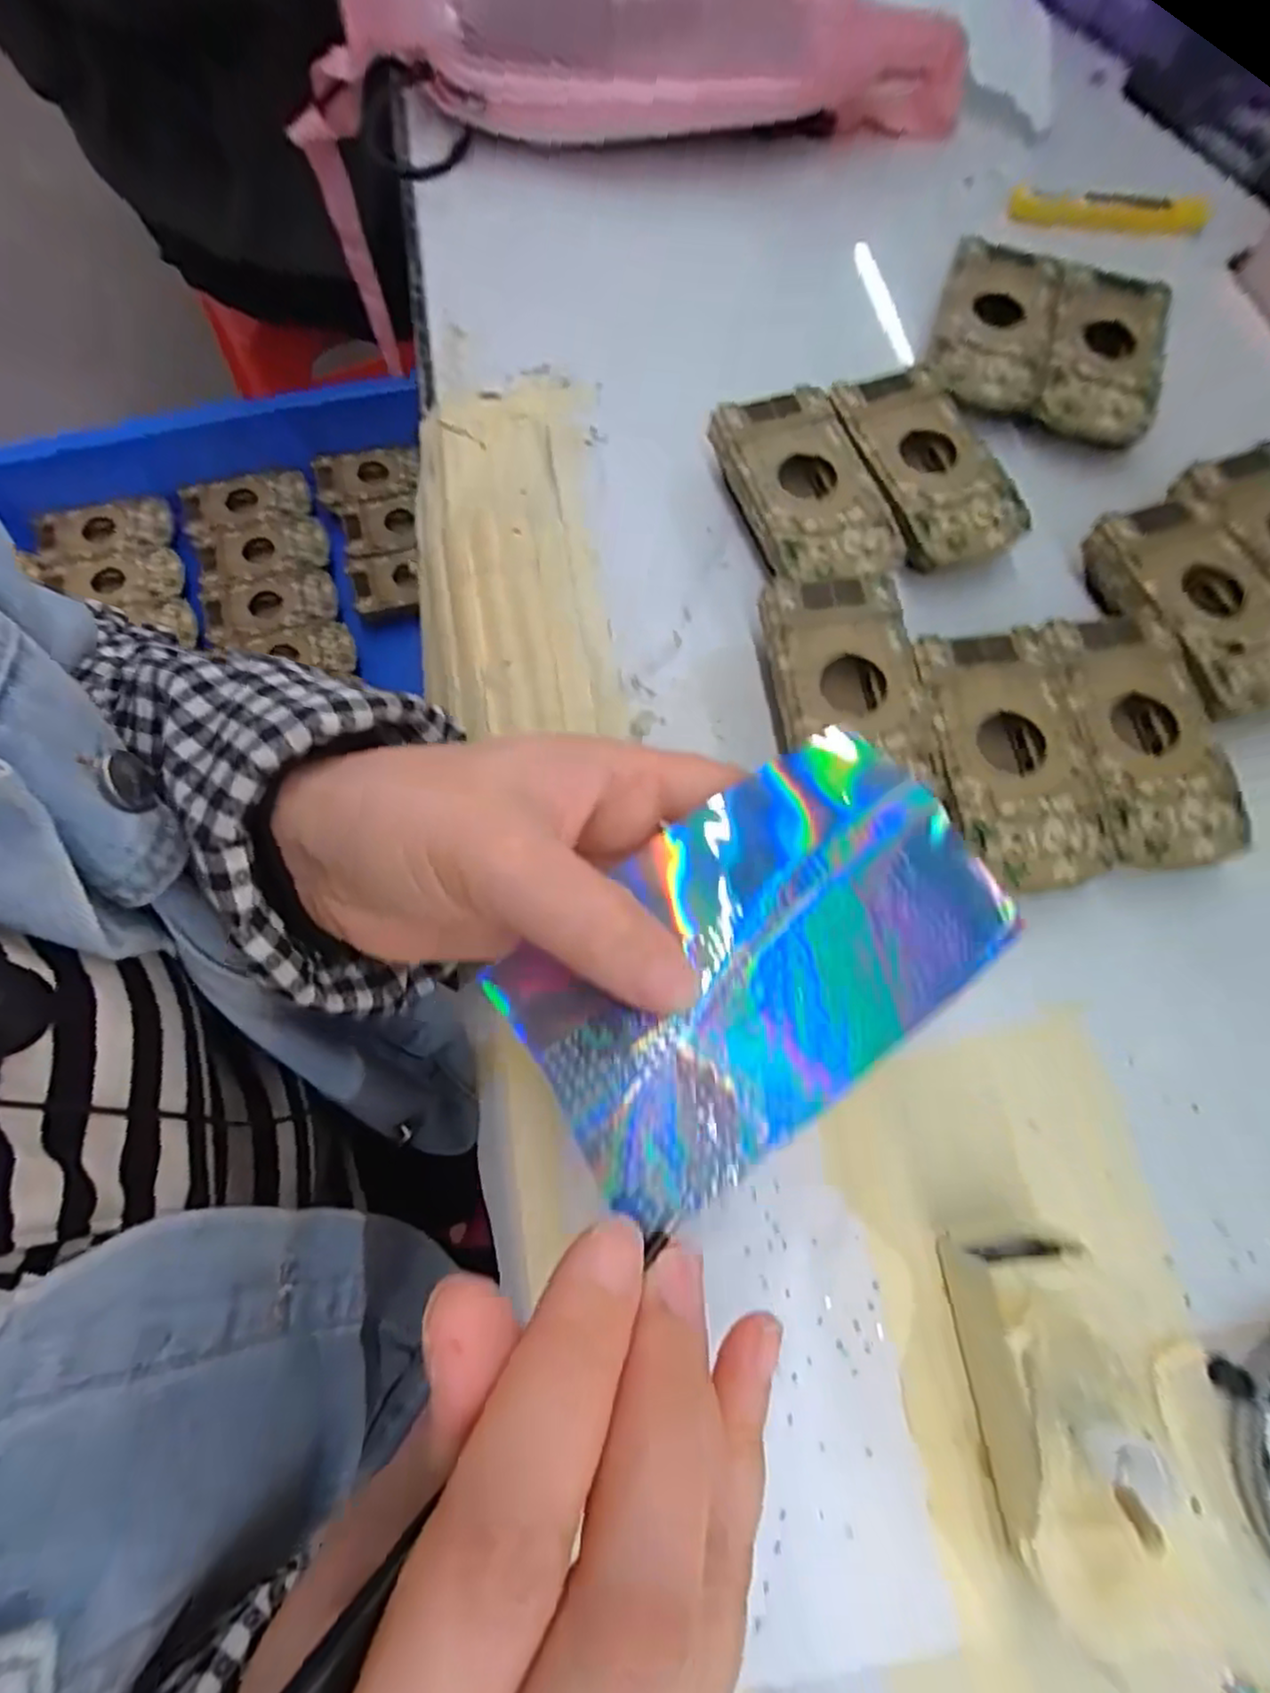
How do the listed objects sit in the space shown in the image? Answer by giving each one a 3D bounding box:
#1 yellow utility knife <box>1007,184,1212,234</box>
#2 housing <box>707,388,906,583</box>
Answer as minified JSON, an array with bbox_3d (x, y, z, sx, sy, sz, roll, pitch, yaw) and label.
[{"bbox_3d":[0.256,-0.343,0.374,0.112,0.017,0.013,-3,74,-1],"label":"yellow utility knife"},{"bbox_3d":[0.070,-0.143,0.285,0.052,0.019,0.094,-18,72,-8],"label":"housing"}]

